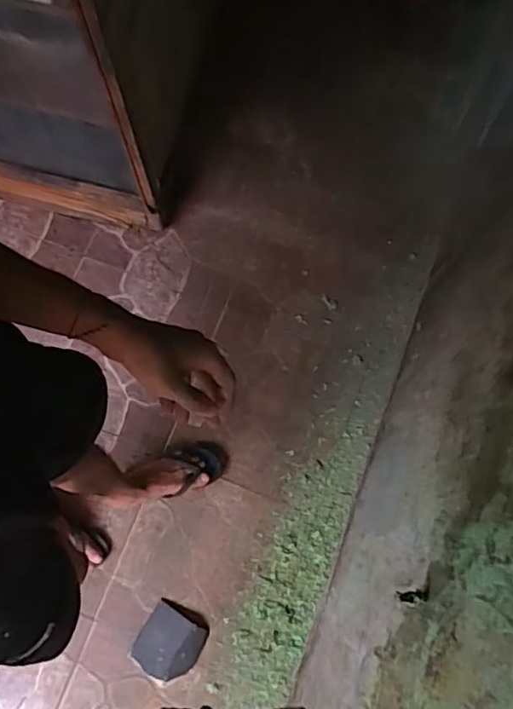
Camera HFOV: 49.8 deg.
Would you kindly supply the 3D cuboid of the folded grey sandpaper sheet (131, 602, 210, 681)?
[{"bbox_3d":[-0.201,0.664,1.259,0.137,0.016,0.131,30,78,6],"label":"folded grey sandpaper sheet"}]

